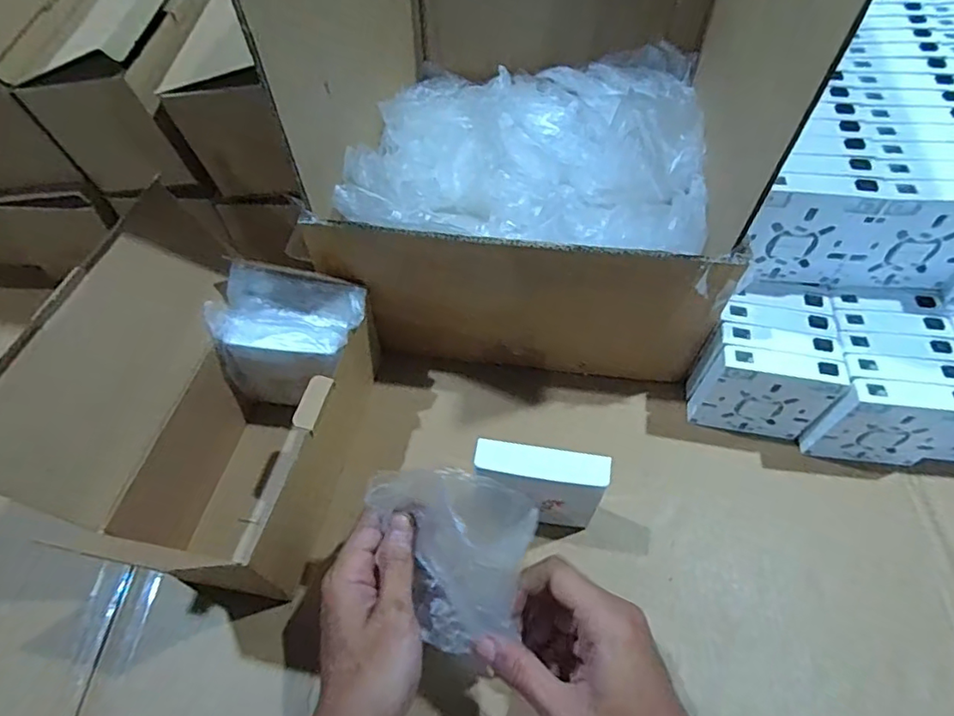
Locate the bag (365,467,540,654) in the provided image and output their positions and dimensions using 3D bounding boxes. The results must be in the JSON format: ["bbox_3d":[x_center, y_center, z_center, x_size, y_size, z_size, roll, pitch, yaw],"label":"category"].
[{"bbox_3d":[-0.015,0.118,0.332,0.092,0.109,0.035,16,19,26],"label":"bag"}]

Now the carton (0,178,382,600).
[{"bbox_3d":[-0.171,0.023,0.387,0.142,0.168,0.214,10,57,7],"label":"carton"}]

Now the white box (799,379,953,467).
[{"bbox_3d":[0.304,0.051,0.421,0.088,0.083,0.024,6,57,4],"label":"white box"}]

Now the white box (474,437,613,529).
[{"bbox_3d":[0.042,0.092,0.393,0.084,0.088,0.026,9,57,6],"label":"white box"}]

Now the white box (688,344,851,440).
[{"bbox_3d":[0.219,0.028,0.435,0.089,0.080,0.024,10,57,6],"label":"white box"}]

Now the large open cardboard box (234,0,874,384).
[{"bbox_3d":[0.057,-0.226,0.417,0.301,0.321,0.329,10,57,6],"label":"large open cardboard box"}]

